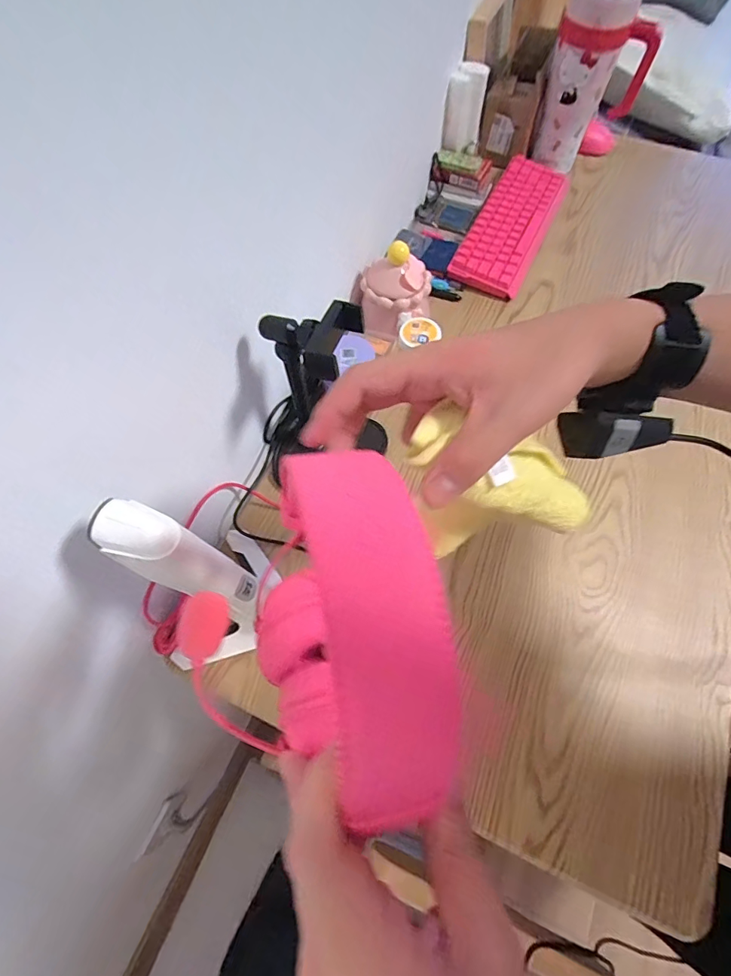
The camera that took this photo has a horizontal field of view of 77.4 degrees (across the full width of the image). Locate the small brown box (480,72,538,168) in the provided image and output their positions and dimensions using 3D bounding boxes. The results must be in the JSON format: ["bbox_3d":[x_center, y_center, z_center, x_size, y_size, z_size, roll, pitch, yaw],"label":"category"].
[{"bbox_3d":[0.242,-0.622,0.778,0.085,0.112,0.041,14,67,7],"label":"small brown box"}]

